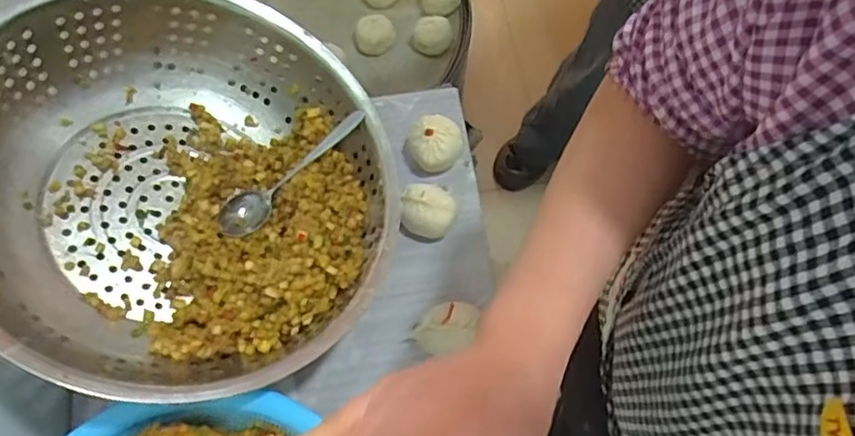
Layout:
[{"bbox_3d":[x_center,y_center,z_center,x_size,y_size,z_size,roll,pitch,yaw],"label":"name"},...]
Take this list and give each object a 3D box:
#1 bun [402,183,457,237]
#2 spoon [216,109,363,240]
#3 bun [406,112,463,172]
[{"bbox_3d":[0.001,-0.009,0.731,0.062,0.052,0.056,12,74,4],"label":"bun"},{"bbox_3d":[-0.142,-0.046,0.677,0.192,0.037,0.043,-35,76,-9],"label":"spoon"},{"bbox_3d":[0.008,-0.093,0.768,0.063,0.052,0.068,0,74,0],"label":"bun"}]

